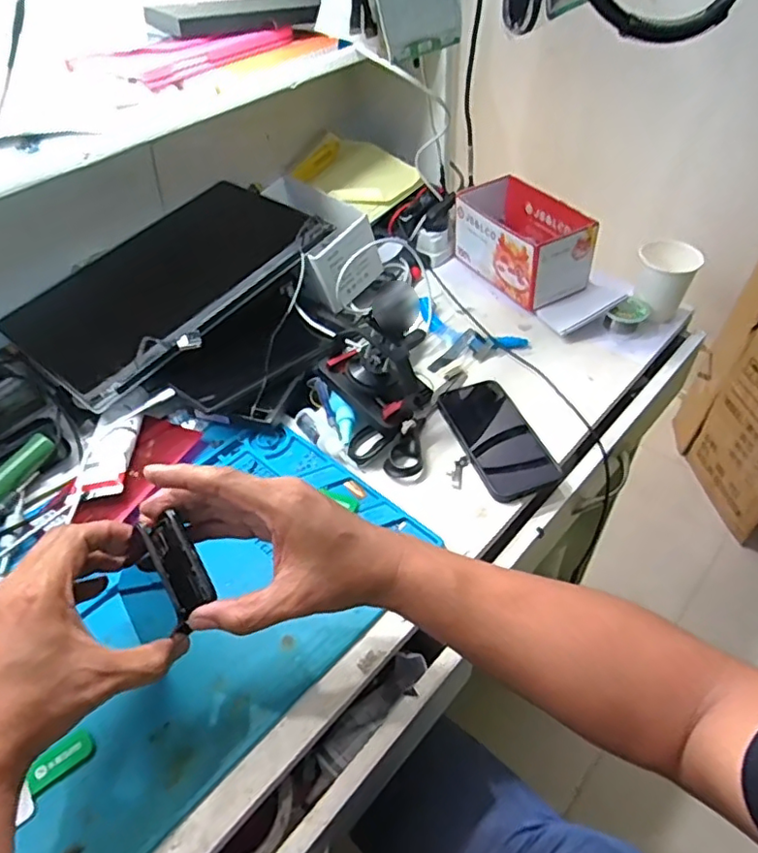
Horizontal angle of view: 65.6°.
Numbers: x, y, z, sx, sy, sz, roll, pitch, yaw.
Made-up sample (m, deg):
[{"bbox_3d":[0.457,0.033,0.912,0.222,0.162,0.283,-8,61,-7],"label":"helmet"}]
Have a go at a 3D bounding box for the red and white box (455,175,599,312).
[{"bbox_3d":[0.189,-0.253,0.801,0.105,0.096,0.203,-23,49,-18],"label":"red and white box"}]

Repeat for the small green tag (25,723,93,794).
[{"bbox_3d":[-0.228,0.238,0.421,0.046,0.006,0.021,-35,54,-27],"label":"small green tag"}]

